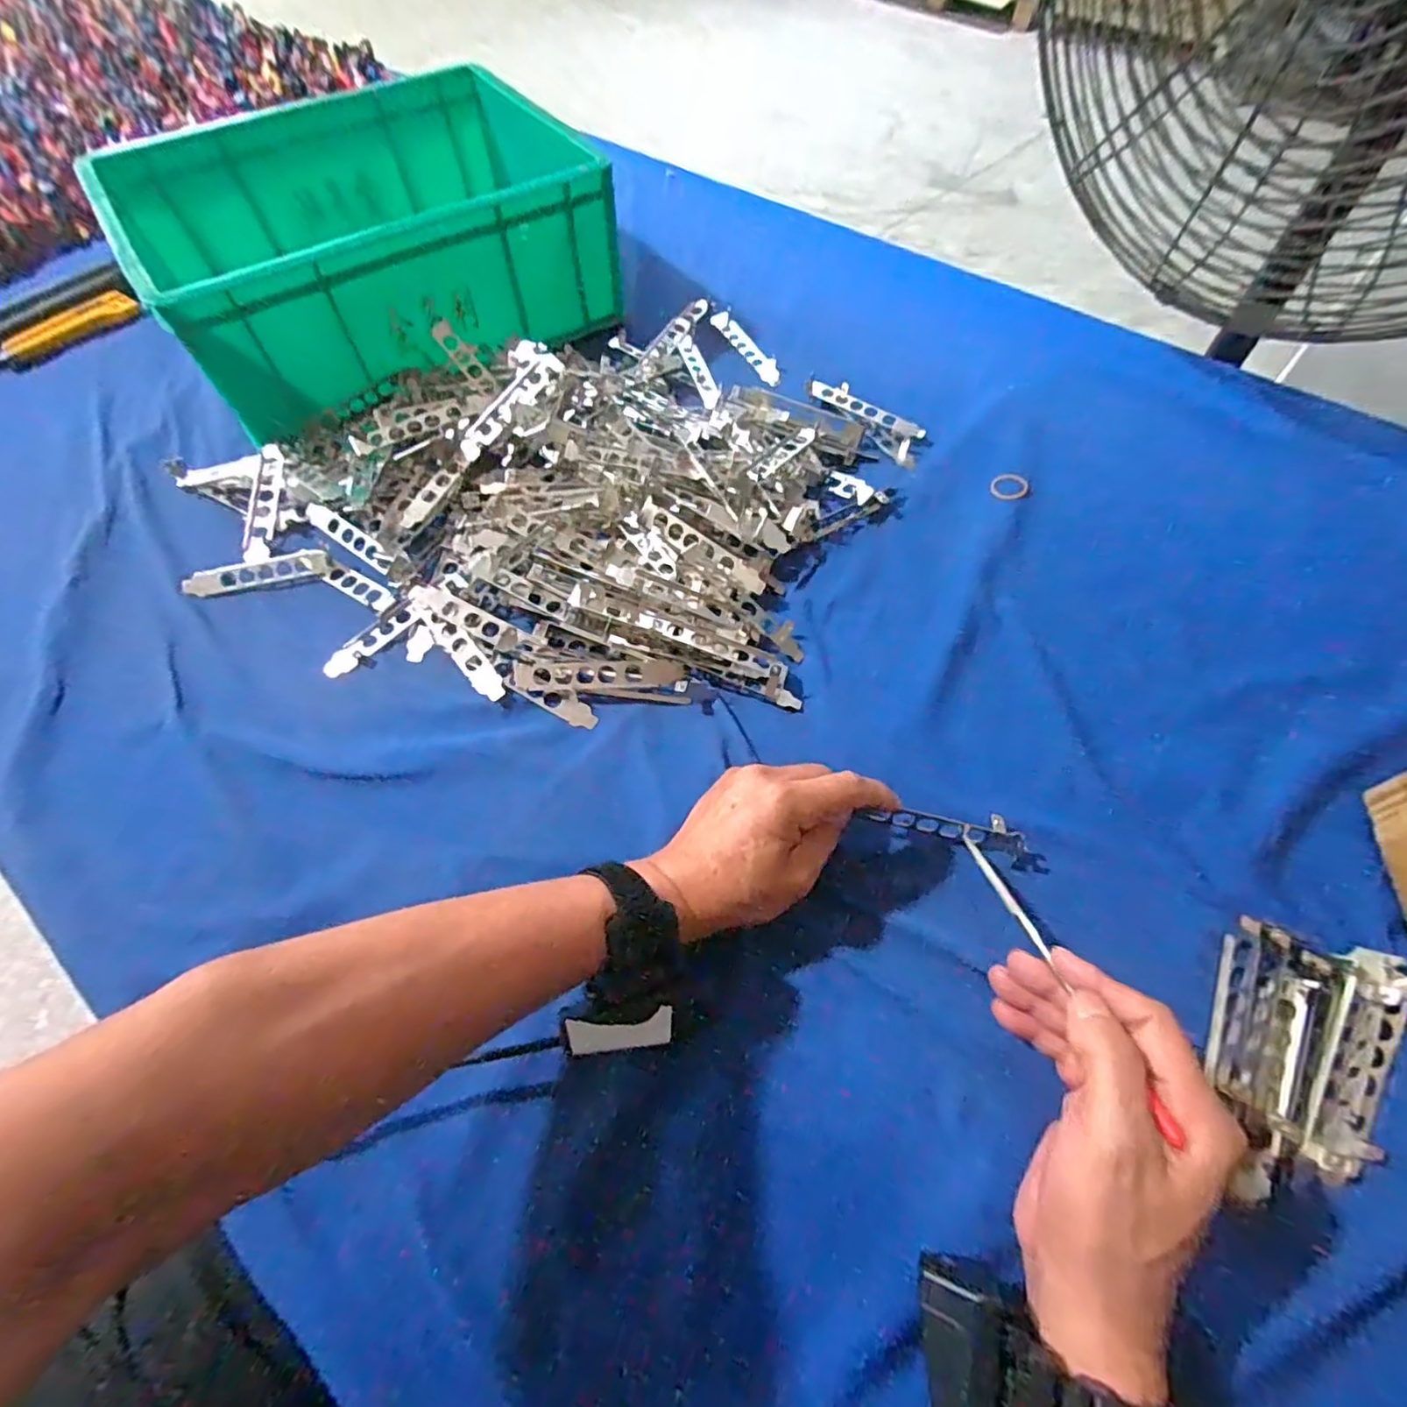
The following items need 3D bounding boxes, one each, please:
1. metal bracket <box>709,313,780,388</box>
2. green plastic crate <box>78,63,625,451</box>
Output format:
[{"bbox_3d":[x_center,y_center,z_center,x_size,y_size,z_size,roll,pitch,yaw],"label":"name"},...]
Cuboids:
[{"bbox_3d":[0.044,-0.374,0.671,0.023,0.009,0.120,-25,63,-14],"label":"metal bracket"},{"bbox_3d":[-0.333,-0.469,0.646,0.404,0.131,0.324,-34,65,-18],"label":"green plastic crate"}]

